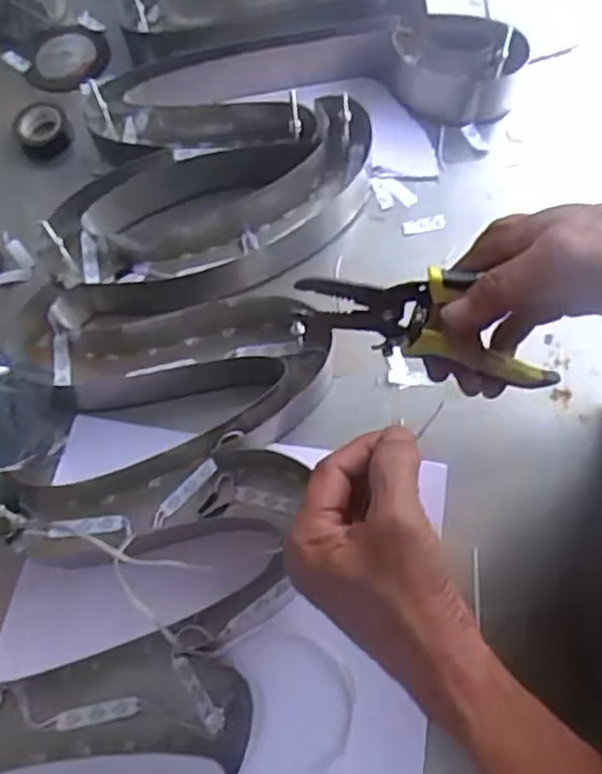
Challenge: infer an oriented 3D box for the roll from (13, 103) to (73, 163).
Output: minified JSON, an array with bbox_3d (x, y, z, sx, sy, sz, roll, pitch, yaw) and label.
[{"bbox_3d":[-0.266,-0.262,0.671,0.047,0.025,0.051,-12,68,-2],"label":"roll"}]

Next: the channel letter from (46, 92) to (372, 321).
[{"bbox_3d":[-0.072,-0.157,0.598,0.320,0.052,0.140,-22,69,-6],"label":"channel letter"}]

